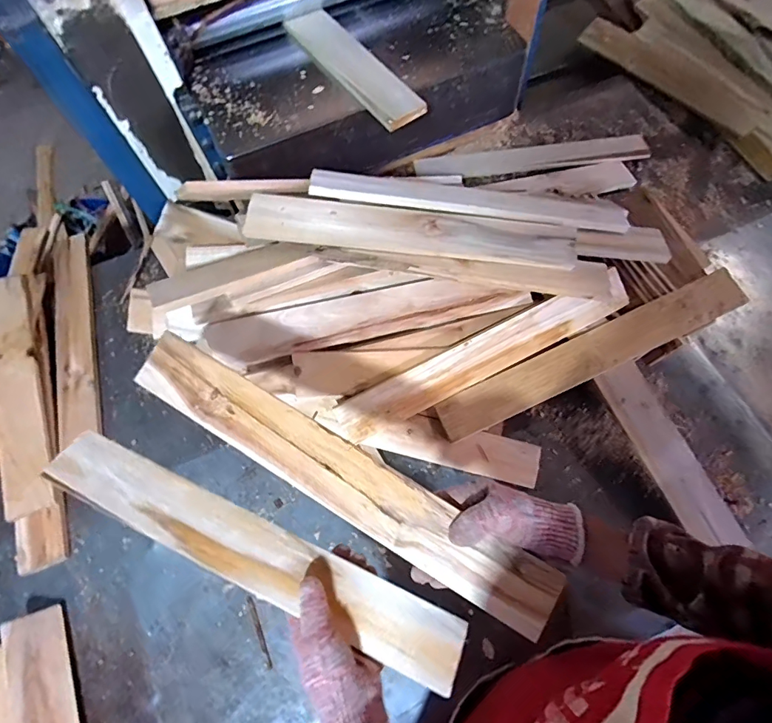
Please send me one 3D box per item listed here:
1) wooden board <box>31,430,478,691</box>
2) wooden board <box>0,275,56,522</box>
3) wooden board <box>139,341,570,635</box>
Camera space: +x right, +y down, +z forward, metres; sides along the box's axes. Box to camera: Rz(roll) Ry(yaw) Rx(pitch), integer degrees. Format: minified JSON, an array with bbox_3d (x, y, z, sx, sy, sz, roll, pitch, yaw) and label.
[{"bbox_3d":[-0.148,0.204,0.478,0.487,0.010,0.069,24,53,9],"label":"wooden board"},{"bbox_3d":[-0.645,0.041,0.757,0.077,0.019,0.447,-17,70,-21],"label":"wooden board"},{"bbox_3d":[-0.056,0.114,0.452,0.486,0.016,0.066,30,72,11],"label":"wooden board"}]

